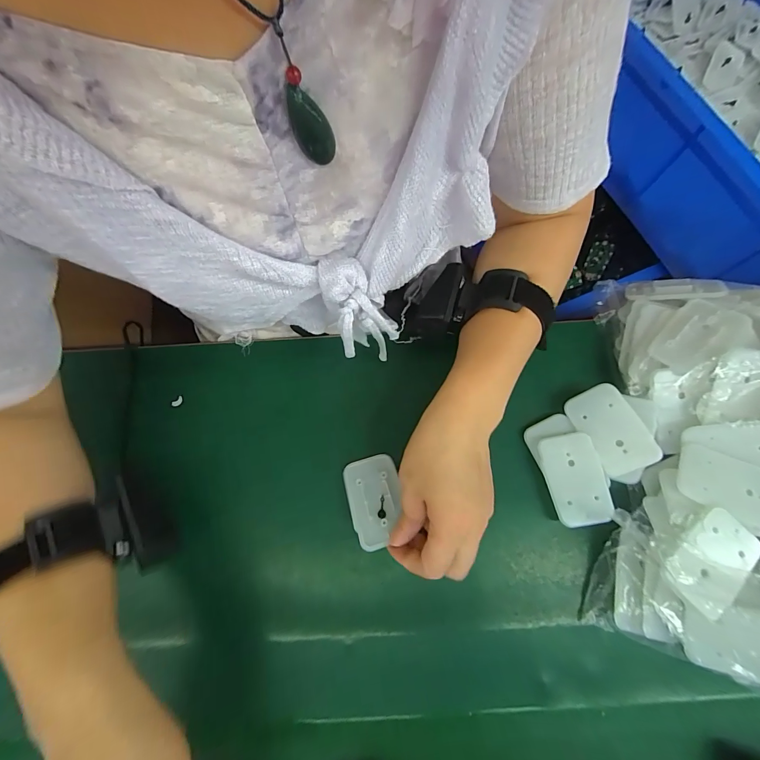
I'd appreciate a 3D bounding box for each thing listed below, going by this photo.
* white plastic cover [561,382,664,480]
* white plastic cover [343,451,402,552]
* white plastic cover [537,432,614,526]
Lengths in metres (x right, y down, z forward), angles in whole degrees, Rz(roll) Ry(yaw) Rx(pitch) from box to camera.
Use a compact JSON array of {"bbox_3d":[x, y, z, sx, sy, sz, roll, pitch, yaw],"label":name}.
[{"bbox_3d":[0.184,0.040,0.280,0.041,0.007,0.068,-31,68,18],"label":"white plastic cover"},{"bbox_3d":[-0.004,0.096,0.280,0.043,0.004,0.070,-14,59,-4],"label":"white plastic cover"},{"bbox_3d":[0.154,0.077,0.275,0.041,0.005,0.068,-10,71,6],"label":"white plastic cover"}]

